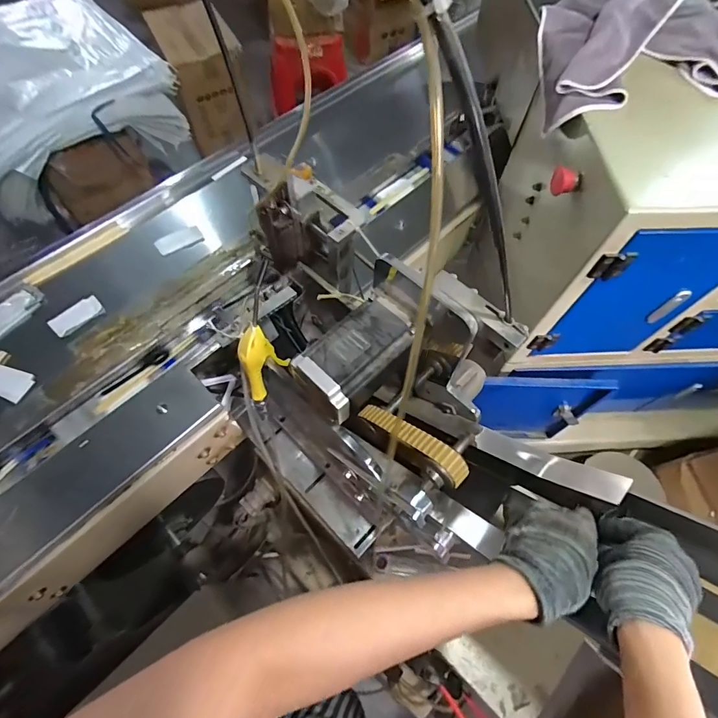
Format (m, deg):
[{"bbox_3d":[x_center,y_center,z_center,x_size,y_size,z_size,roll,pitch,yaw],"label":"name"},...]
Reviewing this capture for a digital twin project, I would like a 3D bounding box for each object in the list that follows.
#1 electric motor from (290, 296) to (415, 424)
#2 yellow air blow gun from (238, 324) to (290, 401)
[{"bbox_3d":[-0.003,0.002,0.517,0.145,0.069,0.093,-39,72,-18],"label":"electric motor"},{"bbox_3d":[-0.147,0.008,0.597,0.039,0.121,0.067,32,68,13],"label":"yellow air blow gun"}]

